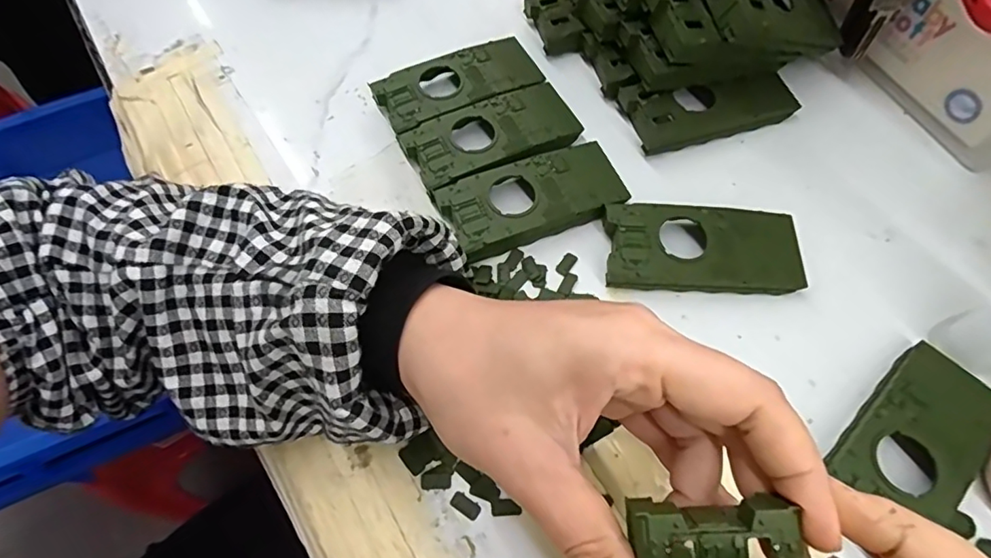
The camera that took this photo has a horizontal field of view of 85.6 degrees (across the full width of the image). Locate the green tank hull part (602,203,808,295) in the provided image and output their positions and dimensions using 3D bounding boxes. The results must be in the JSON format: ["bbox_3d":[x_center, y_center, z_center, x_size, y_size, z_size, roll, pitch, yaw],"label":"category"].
[{"bbox_3d":[0.112,-0.015,0.290,0.103,0.018,0.050,2,64,2],"label":"green tank hull part"}]

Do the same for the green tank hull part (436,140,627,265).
[{"bbox_3d":[0.023,-0.046,0.307,0.103,0.019,0.048,-23,66,-9],"label":"green tank hull part"}]

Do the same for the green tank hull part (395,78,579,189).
[{"bbox_3d":[-0.001,-0.086,0.326,0.104,0.018,0.050,-26,67,-11],"label":"green tank hull part"}]

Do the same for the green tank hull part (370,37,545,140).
[{"bbox_3d":[-0.023,-0.124,0.345,0.103,0.019,0.045,-25,66,-11],"label":"green tank hull part"}]

